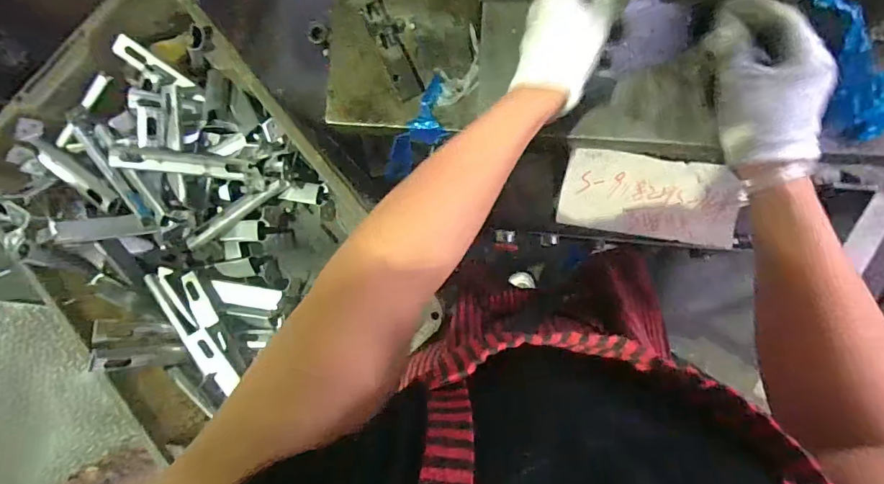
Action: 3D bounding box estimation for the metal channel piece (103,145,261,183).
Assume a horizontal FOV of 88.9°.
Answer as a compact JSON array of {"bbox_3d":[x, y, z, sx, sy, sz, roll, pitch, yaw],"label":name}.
[{"bbox_3d":[-0.340,-0.106,0.609,0.186,0.032,0.033,6,90,-11],"label":"metal channel piece"}]

